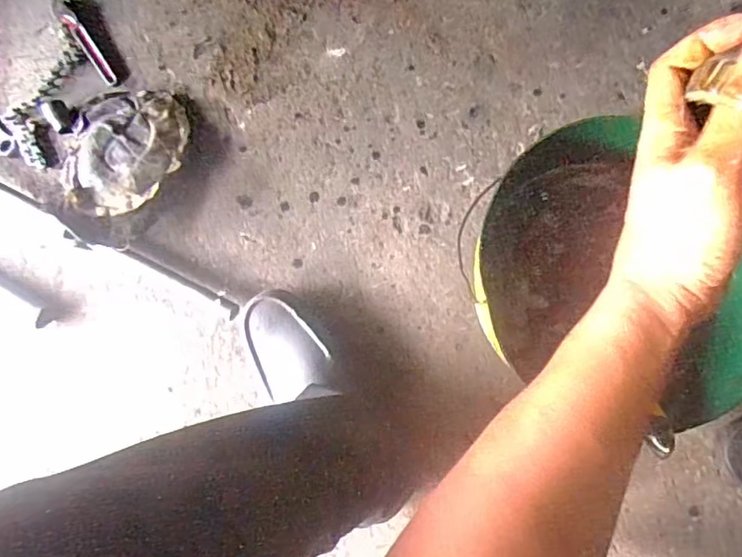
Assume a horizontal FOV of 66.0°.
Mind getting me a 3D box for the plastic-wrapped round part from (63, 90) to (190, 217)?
[{"bbox_3d":[-0.333,-0.174,0.766,0.164,0.055,0.188,26,90,10],"label":"plastic-wrapped round part"}]

